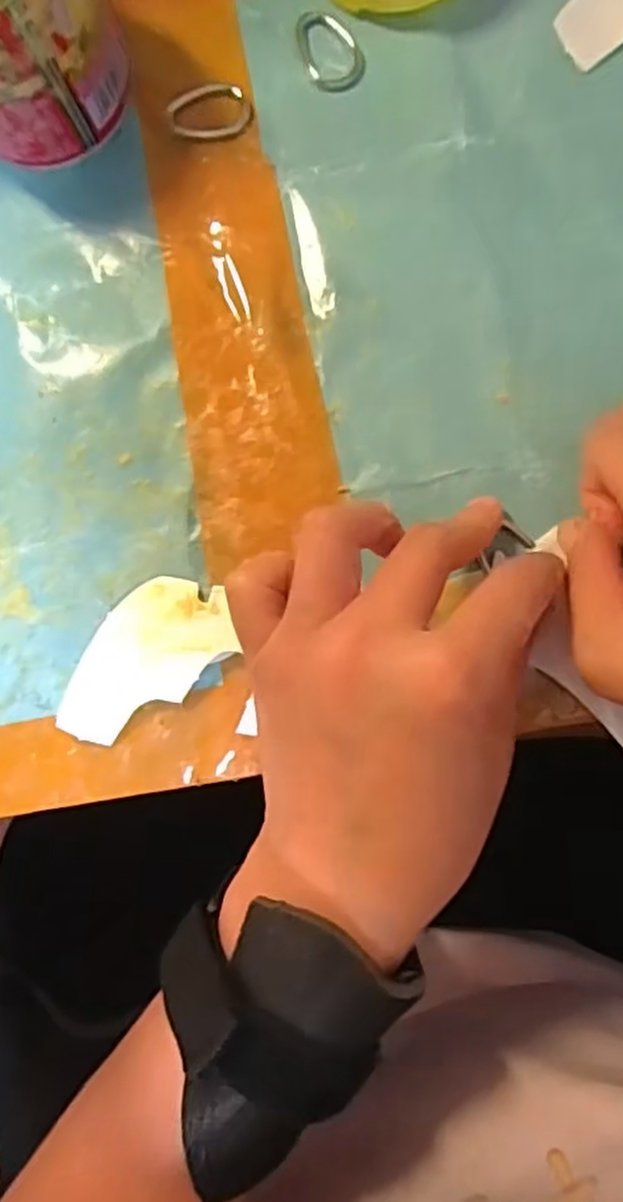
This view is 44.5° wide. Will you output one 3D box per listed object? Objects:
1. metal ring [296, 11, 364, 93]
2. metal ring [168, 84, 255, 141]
[{"bbox_3d":[0.006,-0.193,0.267,0.019,0.004,0.027,-28,89,3],"label":"metal ring"},{"bbox_3d":[-0.035,-0.172,0.268,0.030,0.007,0.016,0,91,3],"label":"metal ring"}]

